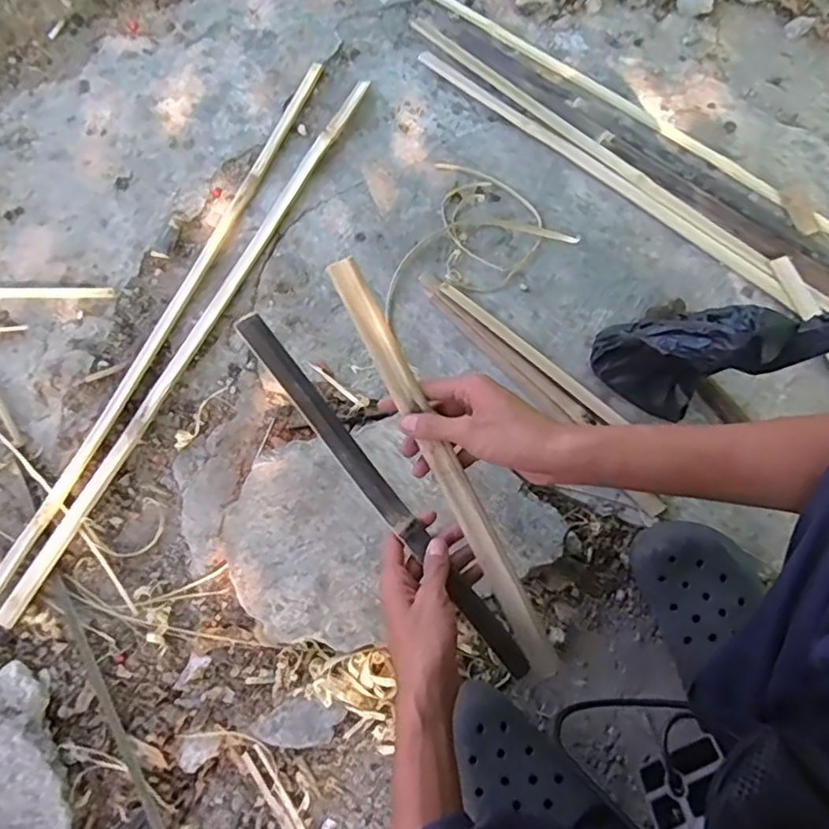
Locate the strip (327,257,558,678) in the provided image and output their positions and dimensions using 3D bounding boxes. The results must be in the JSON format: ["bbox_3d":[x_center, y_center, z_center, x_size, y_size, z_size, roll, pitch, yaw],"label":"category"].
[{"bbox_3d":[0.030,0.052,0.535,0.025,0.011,0.408,-28,96,-10],"label":"strip"}]

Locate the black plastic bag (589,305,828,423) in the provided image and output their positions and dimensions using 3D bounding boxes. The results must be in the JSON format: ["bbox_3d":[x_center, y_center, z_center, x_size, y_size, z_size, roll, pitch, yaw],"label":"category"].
[{"bbox_3d":[0.310,-0.067,0.653,0.127,0.240,0.076,33,70,-16],"label":"black plastic bag"}]

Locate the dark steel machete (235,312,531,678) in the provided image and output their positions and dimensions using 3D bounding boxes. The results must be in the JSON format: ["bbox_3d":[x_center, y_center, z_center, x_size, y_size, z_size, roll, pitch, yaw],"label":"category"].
[{"bbox_3d":[-0.029,0.076,0.551,0.026,0.017,0.408,-39,92,-13],"label":"dark steel machete"}]

